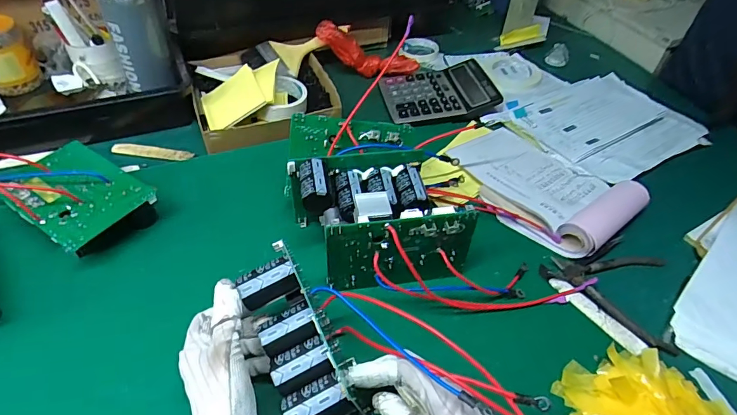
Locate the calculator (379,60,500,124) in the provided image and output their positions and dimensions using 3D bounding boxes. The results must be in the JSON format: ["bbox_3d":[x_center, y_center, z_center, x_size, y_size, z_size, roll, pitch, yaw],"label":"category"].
[{"bbox_3d":[0.123,-0.204,0.768,0.189,0.035,0.155,-7,46,-9],"label":"calculator"}]

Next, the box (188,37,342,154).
[{"bbox_3d":[-0.171,-0.201,0.720,0.231,0.057,0.232,-14,47,-16],"label":"box"}]

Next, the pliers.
[{"bbox_3d":[0.294,0.083,0.499,0.149,0.018,0.112,36,54,29],"label":"pliers"}]

